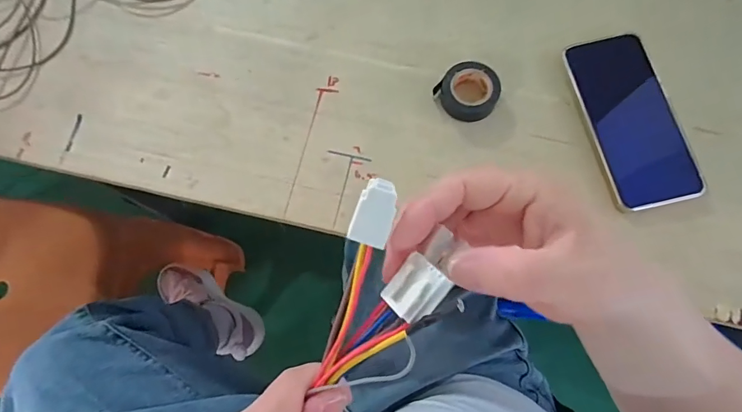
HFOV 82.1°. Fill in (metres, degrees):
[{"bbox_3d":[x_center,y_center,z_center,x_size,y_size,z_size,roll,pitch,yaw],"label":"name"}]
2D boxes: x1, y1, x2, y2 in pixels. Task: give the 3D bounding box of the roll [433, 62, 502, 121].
[{"bbox_3d":[0.089,-0.103,0.389,0.051,0.020,0.054,0,75,2],"label":"roll"}]

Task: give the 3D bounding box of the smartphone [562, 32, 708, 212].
[{"bbox_3d":[0.232,-0.079,0.382,0.076,0.007,0.162,-13,75,-2],"label":"smartphone"}]

